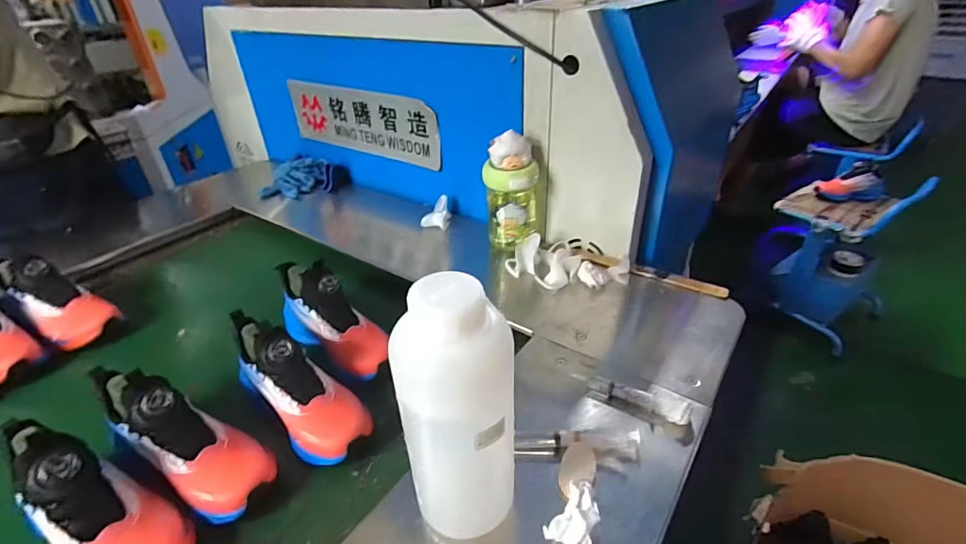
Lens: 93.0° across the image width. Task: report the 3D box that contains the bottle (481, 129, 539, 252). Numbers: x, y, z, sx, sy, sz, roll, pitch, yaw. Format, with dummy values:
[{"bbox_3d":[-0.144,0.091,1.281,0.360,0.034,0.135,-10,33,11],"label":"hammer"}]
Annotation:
[{"bbox_3d":[0.048,-0.127,0.780,0.088,0.198,0.070,2,35,5],"label":"bottle"}]

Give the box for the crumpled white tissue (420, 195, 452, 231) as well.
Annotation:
[{"bbox_3d":[-0.094,-0.119,0.919,0.057,0.038,0.073,-4,34,-3],"label":"crumpled white tissue"}]

